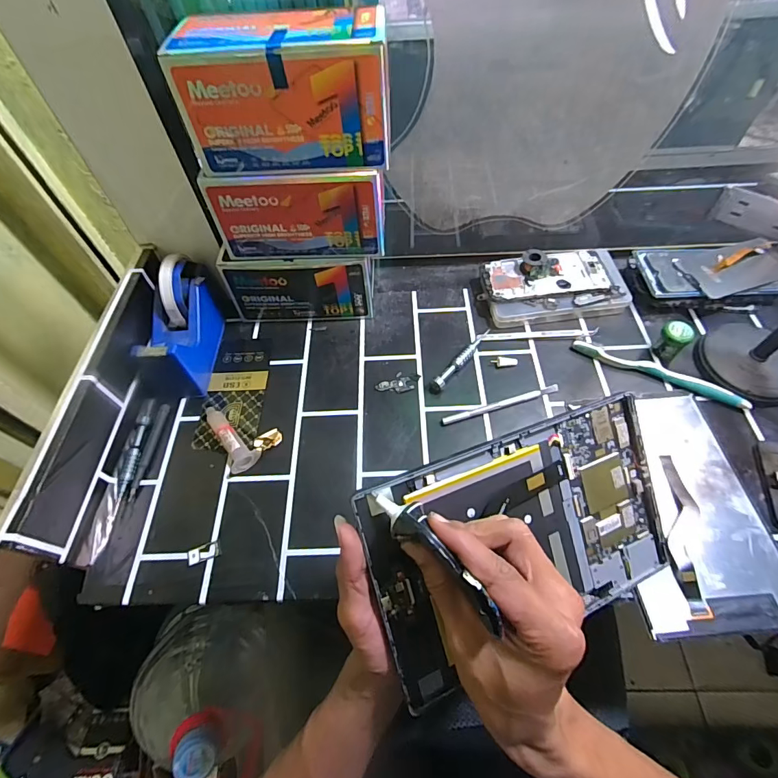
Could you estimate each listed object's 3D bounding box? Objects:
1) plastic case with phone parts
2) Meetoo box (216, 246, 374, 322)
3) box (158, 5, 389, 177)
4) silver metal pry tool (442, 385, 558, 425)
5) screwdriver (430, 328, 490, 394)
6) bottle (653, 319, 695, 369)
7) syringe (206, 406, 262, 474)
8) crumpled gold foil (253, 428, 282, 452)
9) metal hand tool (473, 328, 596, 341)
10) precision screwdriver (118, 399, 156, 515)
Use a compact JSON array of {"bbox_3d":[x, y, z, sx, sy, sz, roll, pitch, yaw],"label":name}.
[{"bbox_3d":[0.210,-0.137,0.532,0.176,0.039,0.090,-5,57,0],"label":"plastic case with phone parts"},{"bbox_3d":[-0.108,-0.137,0.526,0.177,0.094,0.060,-2,57,2],"label":"Meetoo box"},{"bbox_3d":[-0.088,-0.261,0.369,0.178,0.098,0.072,-1,57,3],"label":"box"},{"bbox_3d":[0.125,0.017,0.467,0.138,0.008,0.010,-17,58,-7],"label":"silver metal pry tool"},{"bbox_3d":[0.088,-0.037,0.497,0.015,0.014,0.114,37,66,23],"label":"screwdriver"},{"bbox_3d":[0.325,-0.053,0.481,0.032,0.046,0.029,38,67,24],"label":"bottle"},{"bbox_3d":[-0.175,0.051,0.451,0.031,0.018,0.088,-37,63,-19],"label":"syringe"},{"bbox_3d":[-0.132,0.056,0.454,0.030,0.009,0.019,-35,62,-18],"label":"crumpled gold foil"},{"bbox_3d":[0.185,-0.068,0.516,0.143,0.007,0.012,-2,57,2],"label":"metal hand tool"},{"bbox_3d":[-0.274,0.067,0.448,0.015,0.008,0.130,-4,57,0],"label":"precision screwdriver"}]

